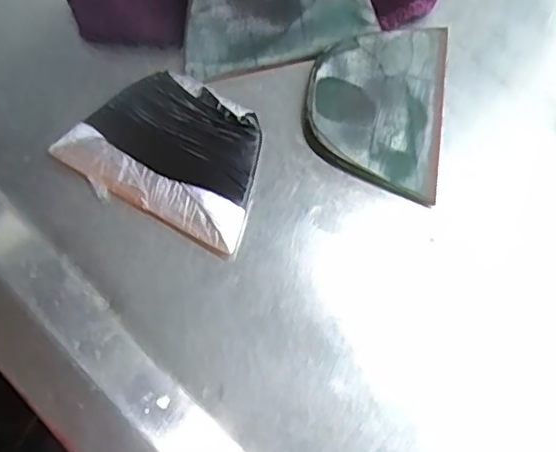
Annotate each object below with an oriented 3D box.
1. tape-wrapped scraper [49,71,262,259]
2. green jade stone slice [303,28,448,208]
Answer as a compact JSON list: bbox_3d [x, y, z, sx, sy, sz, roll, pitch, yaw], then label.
[{"bbox_3d":[-0.045,-0.034,0.267,0.082,0.008,0.061,25,77,7],"label":"tape-wrapped scraper"},{"bbox_3d":[0.043,-0.054,0.275,0.059,0.005,0.079,7,75,3],"label":"green jade stone slice"}]

